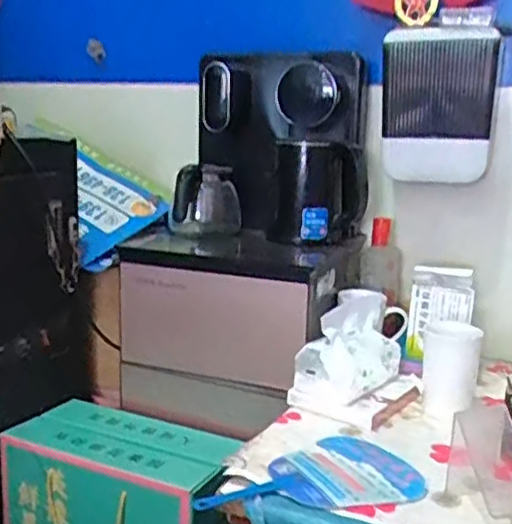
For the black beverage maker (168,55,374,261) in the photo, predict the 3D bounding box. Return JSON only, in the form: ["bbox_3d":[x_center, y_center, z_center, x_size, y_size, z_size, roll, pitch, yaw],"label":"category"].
[{"bbox_3d":[0.032,-0.178,1.140,0.297,0.317,0.186,4,12,8],"label":"black beverage maker"}]

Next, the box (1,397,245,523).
[{"bbox_3d":[-0.199,0.371,1.013,0.313,0.240,0.165,8,13,25],"label":"box"}]

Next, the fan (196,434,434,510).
[{"bbox_3d":[0.057,0.234,0.762,0.245,0.004,0.149,0,12,-10],"label":"fan"}]

